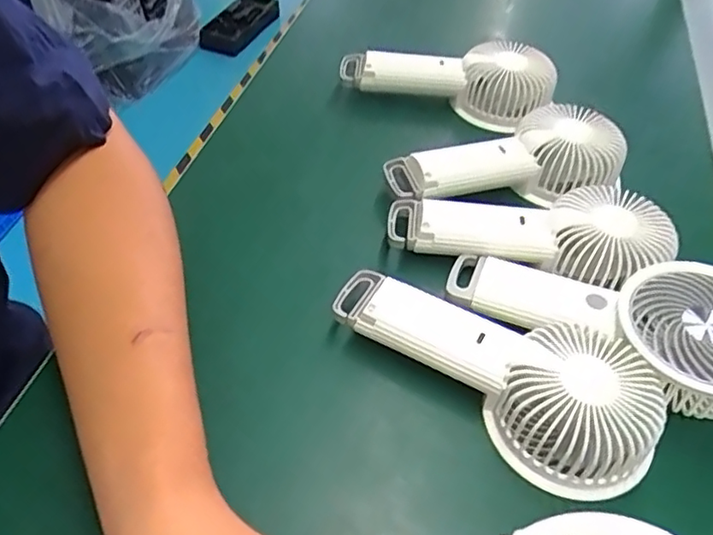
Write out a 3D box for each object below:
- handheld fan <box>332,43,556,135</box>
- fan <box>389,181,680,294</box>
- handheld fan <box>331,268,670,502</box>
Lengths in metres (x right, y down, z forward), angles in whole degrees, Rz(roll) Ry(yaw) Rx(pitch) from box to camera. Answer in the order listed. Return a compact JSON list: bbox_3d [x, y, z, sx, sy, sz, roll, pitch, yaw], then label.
[{"bbox_3d":[0.078,-0.166,0.517,0.174,0.040,0.079,16,50,11],"label":"handheld fan"},{"bbox_3d":[0.111,-0.030,0.397,0.172,0.037,0.079,12,49,7],"label":"fan"},{"bbox_3d":[0.076,0.044,0.331,0.175,0.039,0.079,34,55,24],"label":"handheld fan"}]

